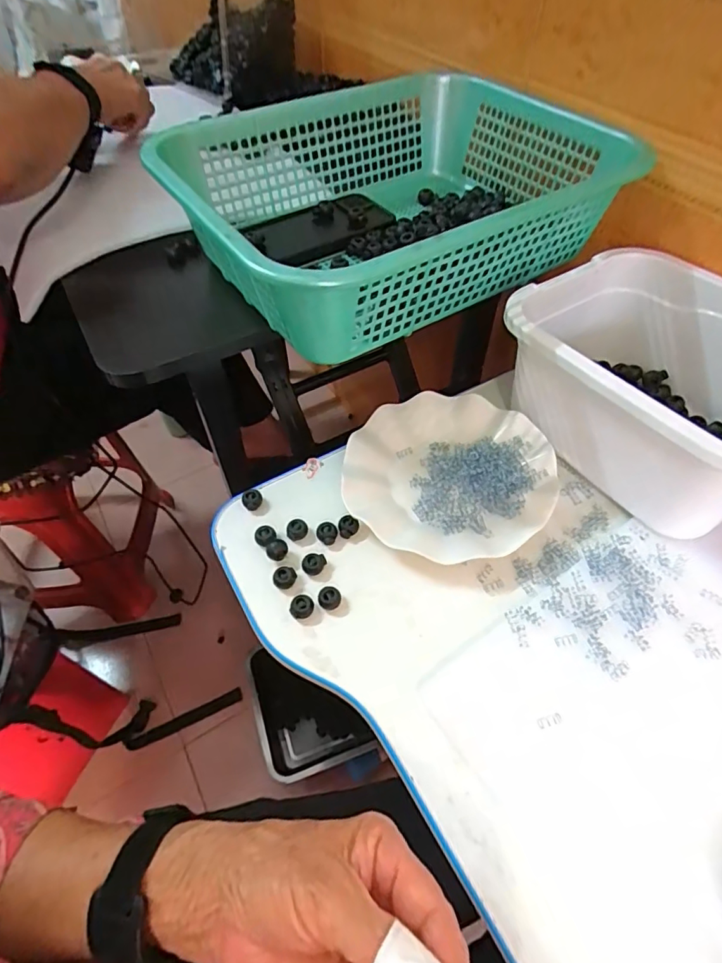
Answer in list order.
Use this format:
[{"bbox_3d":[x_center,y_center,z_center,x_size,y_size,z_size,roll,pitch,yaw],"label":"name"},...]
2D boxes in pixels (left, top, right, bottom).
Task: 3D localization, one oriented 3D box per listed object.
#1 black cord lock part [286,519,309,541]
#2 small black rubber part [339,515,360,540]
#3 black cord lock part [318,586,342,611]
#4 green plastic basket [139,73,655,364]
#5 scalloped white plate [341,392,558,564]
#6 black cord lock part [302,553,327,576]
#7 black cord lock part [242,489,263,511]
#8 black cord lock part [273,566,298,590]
[{"bbox_3d":[-0.055,0.041,0.426,0.018,0.014,0.015,-11,54,-7],"label":"black cord lock part"},{"bbox_3d":[-0.010,0.039,0.426,0.017,0.012,0.015,-7,53,-4],"label":"small black rubber part"},{"bbox_3d":[-0.023,0.091,0.386,0.019,0.016,0.014,-27,57,-19],"label":"black cord lock part"},{"bbox_3d":[0.033,-0.265,0.475,0.398,0.106,0.301,-27,57,-18],"label":"green plastic basket"},{"bbox_3d":[0.079,-0.008,0.454,0.177,0.039,0.169,0,53,0],"label":"scalloped white plate"},{"bbox_3d":[-0.038,0.068,0.405,0.019,0.014,0.014,-11,54,-7],"label":"black cord lock part"},{"bbox_3d":[-0.098,0.016,0.446,0.018,0.014,0.014,-22,56,-15],"label":"black cord lock part"},{"bbox_3d":[-0.062,0.077,0.401,0.019,0.015,0.016,-15,54,-10],"label":"black cord lock part"}]

